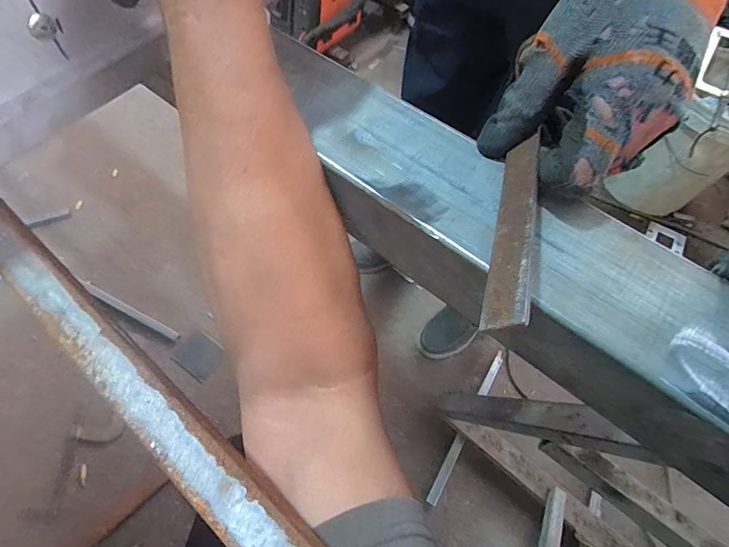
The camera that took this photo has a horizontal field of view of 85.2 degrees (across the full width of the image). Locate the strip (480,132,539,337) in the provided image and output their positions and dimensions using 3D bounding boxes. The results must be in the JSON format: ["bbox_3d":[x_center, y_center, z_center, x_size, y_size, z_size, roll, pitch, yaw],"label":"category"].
[{"bbox_3d":[0.071,-0.025,0.187,0.004,0.020,0.124,47,47,-27],"label":"strip"}]

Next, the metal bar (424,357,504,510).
[{"bbox_3d":[0.236,0.342,0.903,0.024,0.017,0.368,29,64,14],"label":"metal bar"}]

